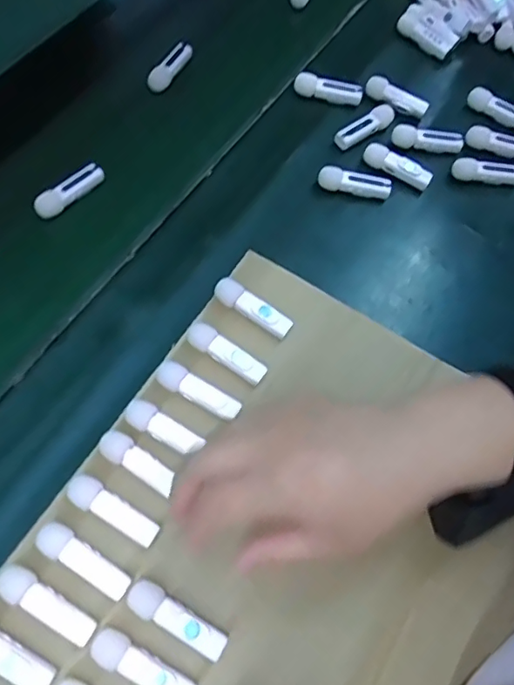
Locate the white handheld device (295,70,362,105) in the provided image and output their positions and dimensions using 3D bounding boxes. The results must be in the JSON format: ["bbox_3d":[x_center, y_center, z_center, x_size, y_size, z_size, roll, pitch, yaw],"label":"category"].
[{"bbox_3d":[0.069,-0.244,0.528,0.064,0.017,0.020,10,64,2],"label":"white handheld device"}]

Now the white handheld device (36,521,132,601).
[{"bbox_3d":[-0.107,0.136,0.338,0.063,0.012,0.019,34,67,13],"label":"white handheld device"}]

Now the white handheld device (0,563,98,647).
[{"bbox_3d":[-0.126,0.156,0.327,0.064,0.011,0.018,29,66,10],"label":"white handheld device"}]

